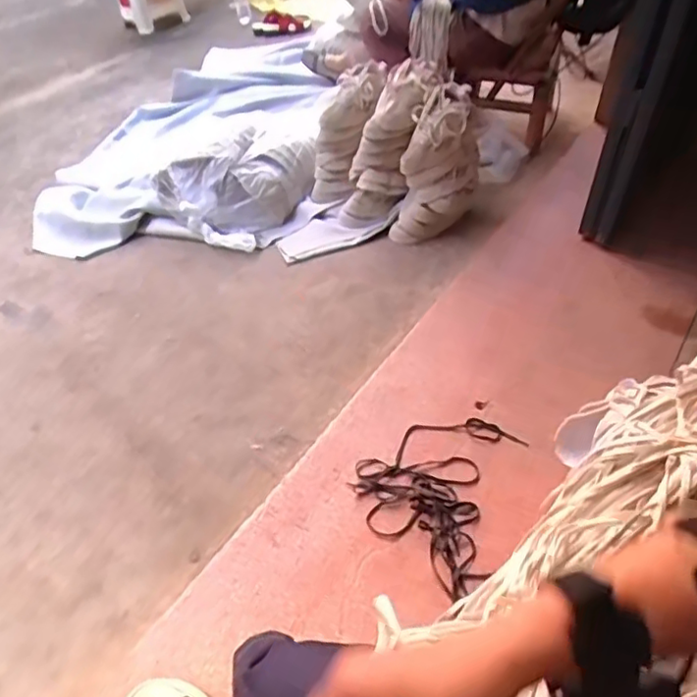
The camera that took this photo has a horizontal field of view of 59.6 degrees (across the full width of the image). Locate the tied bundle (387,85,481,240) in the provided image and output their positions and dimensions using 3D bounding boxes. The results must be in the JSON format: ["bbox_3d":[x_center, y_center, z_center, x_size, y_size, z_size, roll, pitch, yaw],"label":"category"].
[{"bbox_3d":[0.233,-0.466,1.579,0.178,0.397,0.114,17,10,22],"label":"tied bundle"}]

